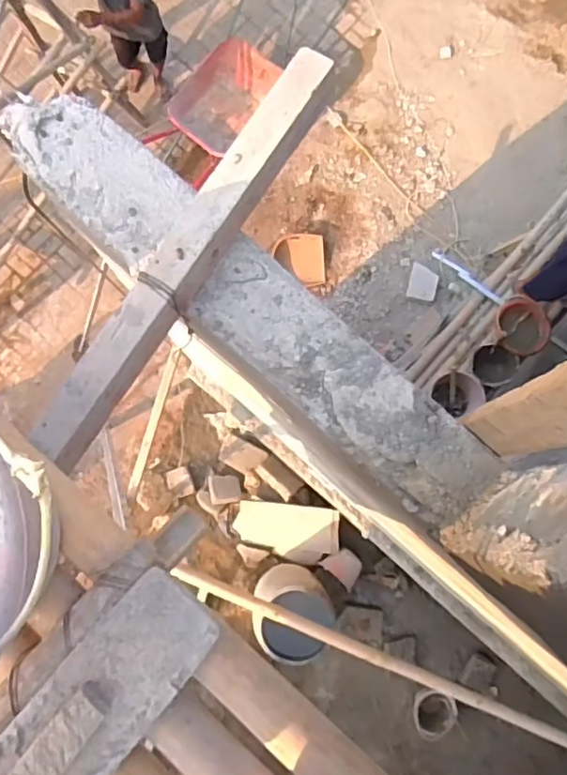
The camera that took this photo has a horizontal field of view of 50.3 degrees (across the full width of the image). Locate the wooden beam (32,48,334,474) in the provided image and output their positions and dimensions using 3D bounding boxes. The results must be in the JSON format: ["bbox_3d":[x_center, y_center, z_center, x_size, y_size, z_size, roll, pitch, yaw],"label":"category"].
[{"bbox_3d":[-0.111,-0.154,0.705,0.064,0.058,0.557,34,85,2],"label":"wooden beam"}]

